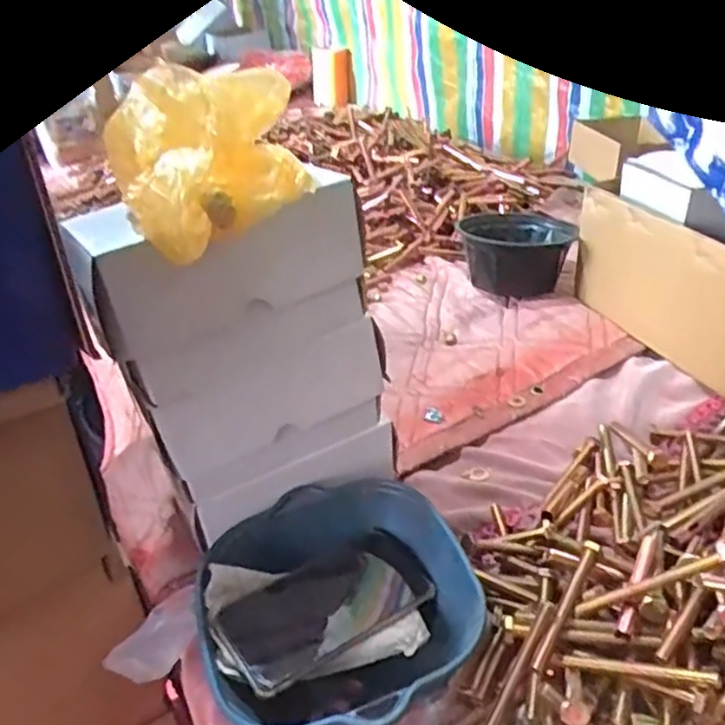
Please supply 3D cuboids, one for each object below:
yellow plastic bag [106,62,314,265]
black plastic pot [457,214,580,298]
[{"bbox_3d":[-0.098,-0.136,0.428,0.115,0.077,0.157,-16,36,-14],"label":"yellow plastic bag"},{"bbox_3d":[0.218,-0.153,0.947,0.153,0.079,0.114,-3,36,1],"label":"black plastic pot"}]

